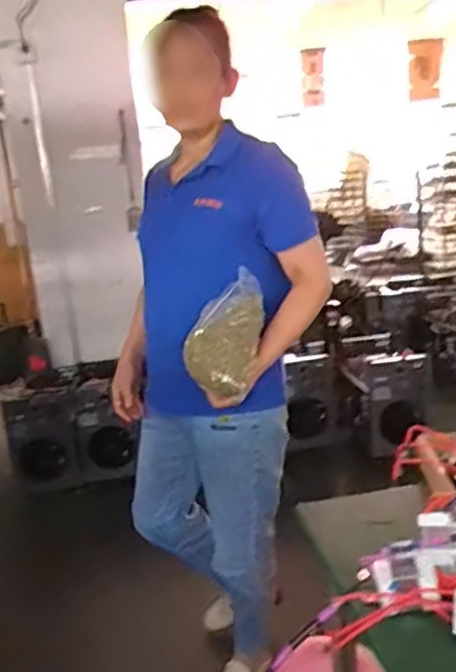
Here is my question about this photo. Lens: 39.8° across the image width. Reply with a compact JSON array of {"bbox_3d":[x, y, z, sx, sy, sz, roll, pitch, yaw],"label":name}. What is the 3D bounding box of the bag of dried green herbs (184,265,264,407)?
[{"bbox_3d":[-0.003,-0.008,1.224,0.131,0.254,0.070,14,-13,-1],"label":"bag of dried green herbs"}]

